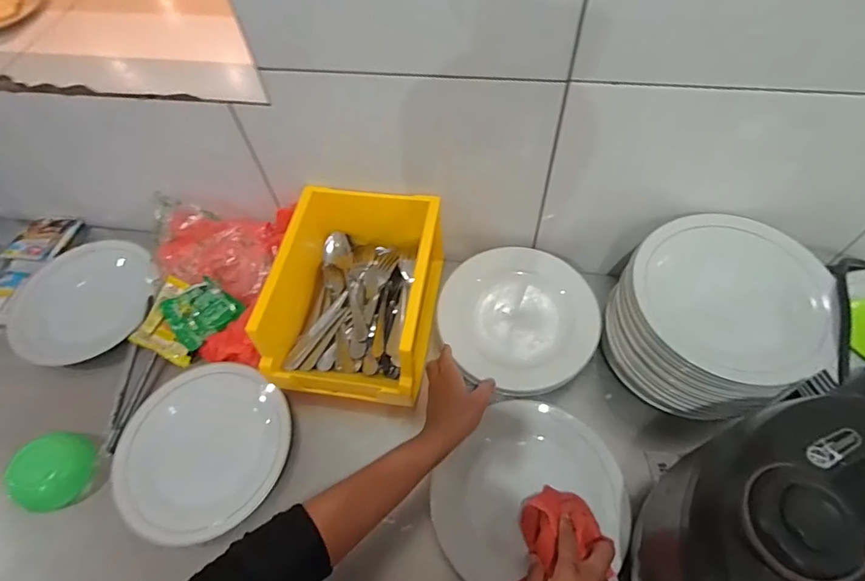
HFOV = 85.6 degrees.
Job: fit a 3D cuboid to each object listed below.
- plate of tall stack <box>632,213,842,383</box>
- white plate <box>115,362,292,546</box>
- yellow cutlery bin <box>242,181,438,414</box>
[{"bbox_3d":[0.347,0.002,0.543,0.205,0.024,0.194,-3,70,8],"label":"plate of tall stack"},{"bbox_3d":[-0.304,0.201,0.617,0.224,0.033,0.213,-2,58,3],"label":"white plate"},{"bbox_3d":[-0.103,0.007,0.654,0.196,0.143,0.264,6,58,7],"label":"yellow cutlery bin"}]

